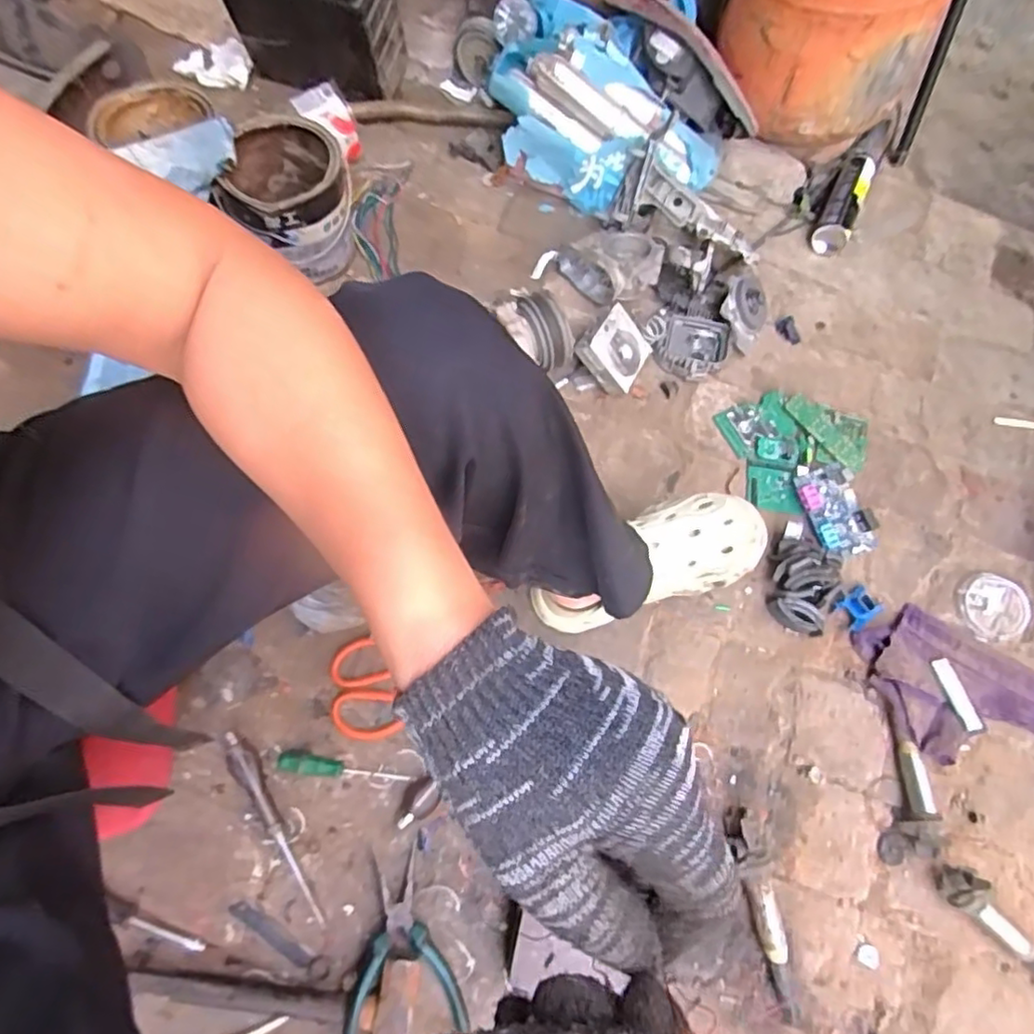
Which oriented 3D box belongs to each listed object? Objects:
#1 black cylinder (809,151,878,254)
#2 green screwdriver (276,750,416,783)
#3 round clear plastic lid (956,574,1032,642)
[{"bbox_3d":[0.508,-0.494,0.995,0.056,0.051,0.211,22,70,7],"label":"black cylinder"},{"bbox_3d":[-0.185,0.275,0.696,0.146,0.014,0.022,9,67,0],"label":"green screwdriver"},{"bbox_3d":[0.587,0.111,0.789,0.086,0.005,0.080,1,67,-3],"label":"round clear plastic lid"}]

